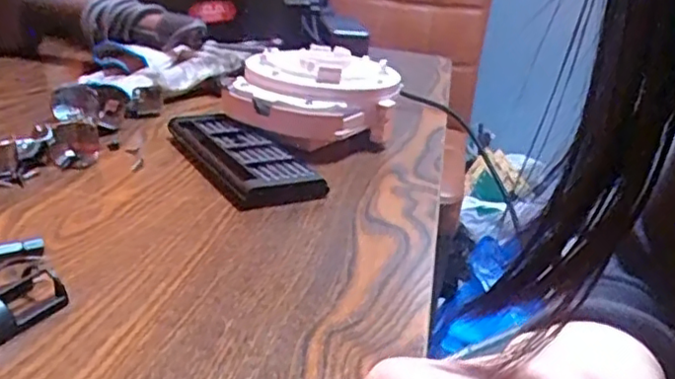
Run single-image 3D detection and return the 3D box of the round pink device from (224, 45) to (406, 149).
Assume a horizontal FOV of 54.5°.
[{"bbox_3d":[-0.019,-0.076,0.575,0.119,0.075,0.129,5,23,-2],"label":"round pink device"}]

